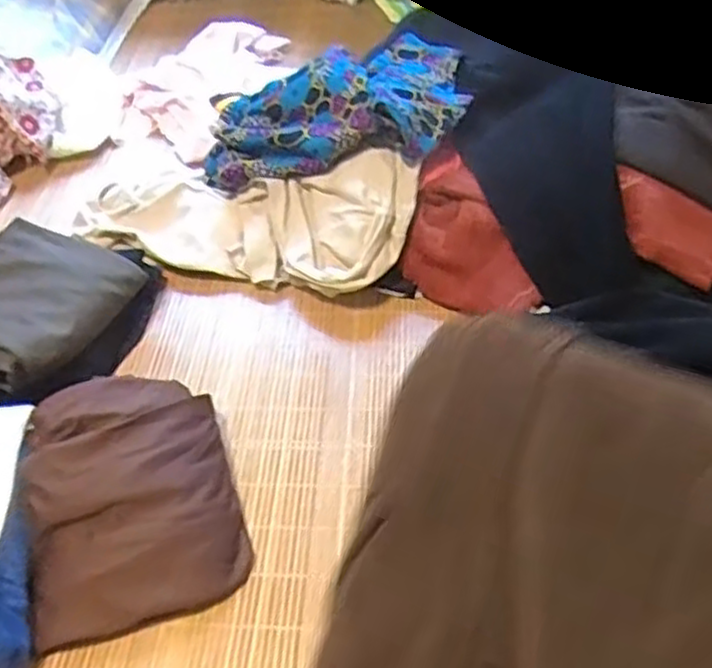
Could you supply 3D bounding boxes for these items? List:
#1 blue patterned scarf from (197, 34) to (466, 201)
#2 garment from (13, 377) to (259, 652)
[{"bbox_3d":[-0.031,-0.336,1.068,0.357,0.139,0.308,1,47,7],"label":"blue patterned scarf"},{"bbox_3d":[-0.218,0.151,0.737,0.192,0.091,0.241,-14,47,-7],"label":"garment"}]

